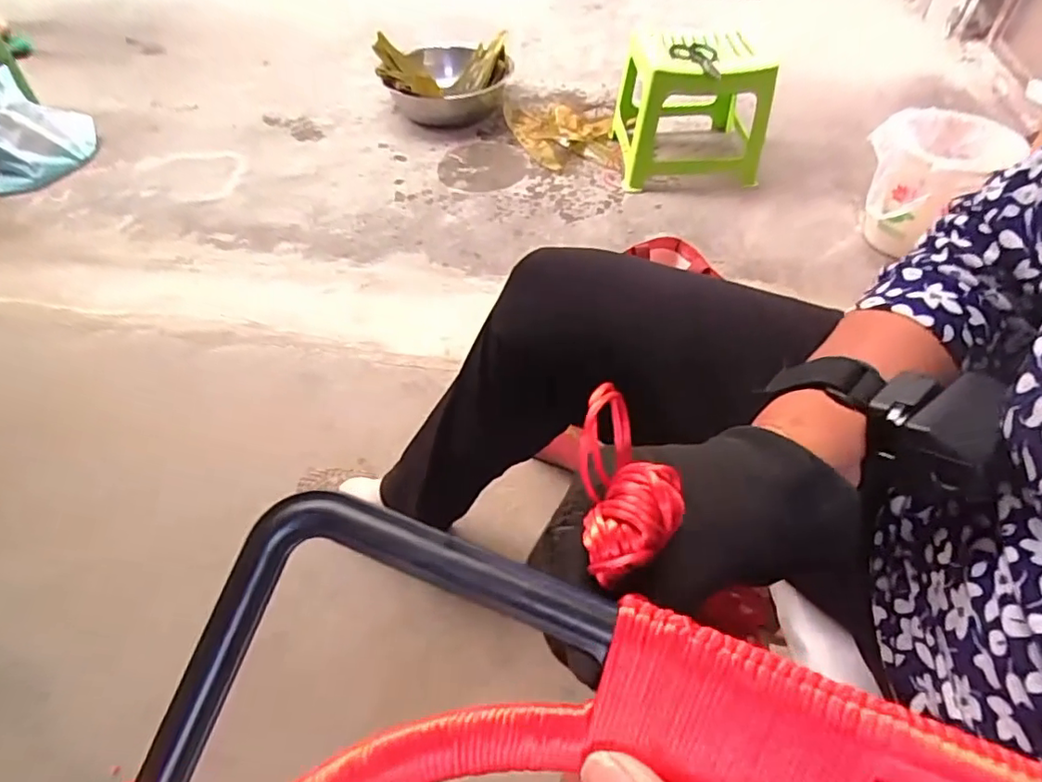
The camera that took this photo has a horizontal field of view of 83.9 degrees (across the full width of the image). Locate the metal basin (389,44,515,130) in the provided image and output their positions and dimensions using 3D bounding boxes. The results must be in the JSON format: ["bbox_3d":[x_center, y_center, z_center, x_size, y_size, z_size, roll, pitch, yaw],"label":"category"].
[{"bbox_3d":[-0.196,-0.834,1.623,0.291,0.161,0.290,-1,49,1],"label":"metal basin"}]

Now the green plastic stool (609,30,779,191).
[{"bbox_3d":[0.406,-0.667,1.396,0.323,0.296,0.322,-6,49,-4],"label":"green plastic stool"}]

